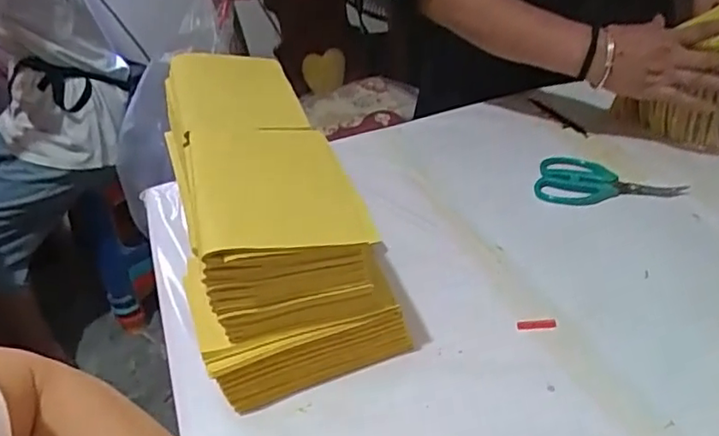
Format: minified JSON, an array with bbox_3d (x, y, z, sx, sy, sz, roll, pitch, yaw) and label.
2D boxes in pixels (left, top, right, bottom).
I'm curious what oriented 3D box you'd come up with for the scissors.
[{"bbox_3d":[0.272,-0.036,0.679,0.148,0.019,0.068,11,40,22],"label":"scissors"}]

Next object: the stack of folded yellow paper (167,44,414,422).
[{"bbox_3d":[-0.088,-0.032,0.569,0.154,0.138,0.363,-14,50,-10],"label":"stack of folded yellow paper"}]

